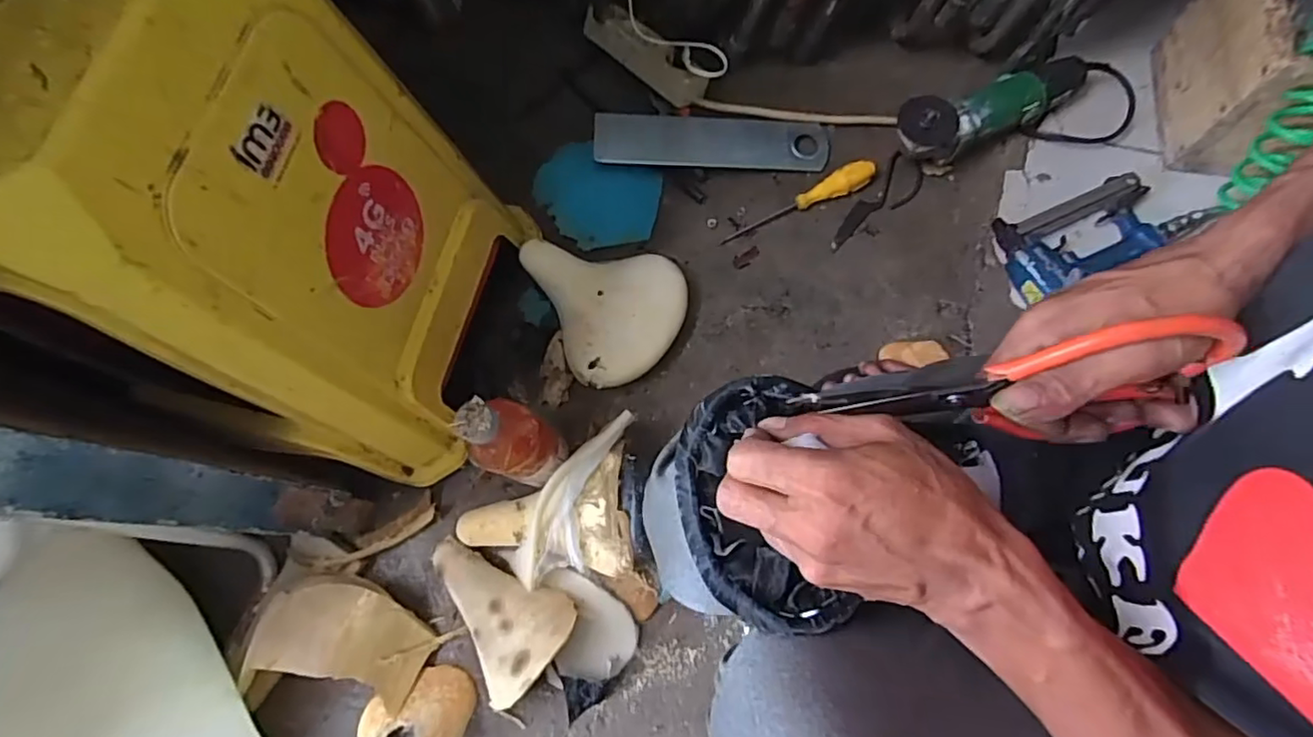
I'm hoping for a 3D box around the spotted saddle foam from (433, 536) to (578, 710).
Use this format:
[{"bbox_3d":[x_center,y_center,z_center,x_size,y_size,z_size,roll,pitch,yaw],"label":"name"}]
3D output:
[{"bbox_3d":[-0.182,0.267,0.645,0.175,0.053,0.120,25,75,10],"label":"spotted saddle foam"}]

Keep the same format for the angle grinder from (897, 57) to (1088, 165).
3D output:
[{"bbox_3d":[0.419,-0.329,0.782,0.258,0.080,0.069,-25,71,-5],"label":"angle grinder"}]

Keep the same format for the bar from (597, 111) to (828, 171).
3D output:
[{"bbox_3d":[0.076,-0.303,0.813,0.310,0.008,0.075,1,74,-6],"label":"bar"}]

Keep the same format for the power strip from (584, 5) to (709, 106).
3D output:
[{"bbox_3d":[-0.015,-0.430,0.829,0.055,0.030,0.191,-43,75,-10],"label":"power strip"}]

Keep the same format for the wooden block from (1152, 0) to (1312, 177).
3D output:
[{"bbox_3d":[0.689,-0.358,0.714,0.096,0.165,0.205,10,73,6],"label":"wooden block"}]

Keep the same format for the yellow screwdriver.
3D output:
[{"bbox_3d":[0.183,-0.214,0.786,0.215,0.031,0.029,-25,73,-5],"label":"yellow screwdriver"}]

